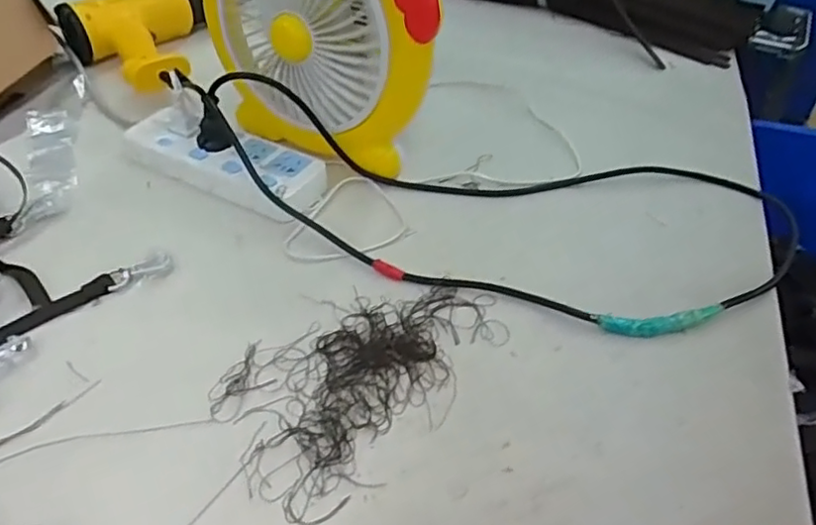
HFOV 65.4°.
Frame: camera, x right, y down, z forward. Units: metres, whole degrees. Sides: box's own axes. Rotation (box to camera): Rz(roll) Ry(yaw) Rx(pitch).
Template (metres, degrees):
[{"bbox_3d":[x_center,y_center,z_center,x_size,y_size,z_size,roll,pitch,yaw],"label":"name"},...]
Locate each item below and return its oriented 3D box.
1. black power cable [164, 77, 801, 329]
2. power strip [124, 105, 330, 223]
[{"bbox_3d":[0.057,-0.061,0.546,0.574,0.080,0.209,8,44,5],"label":"black power cable"},{"bbox_3d":[-0.180,-0.101,0.617,0.215,0.031,0.078,22,47,20],"label":"power strip"}]

